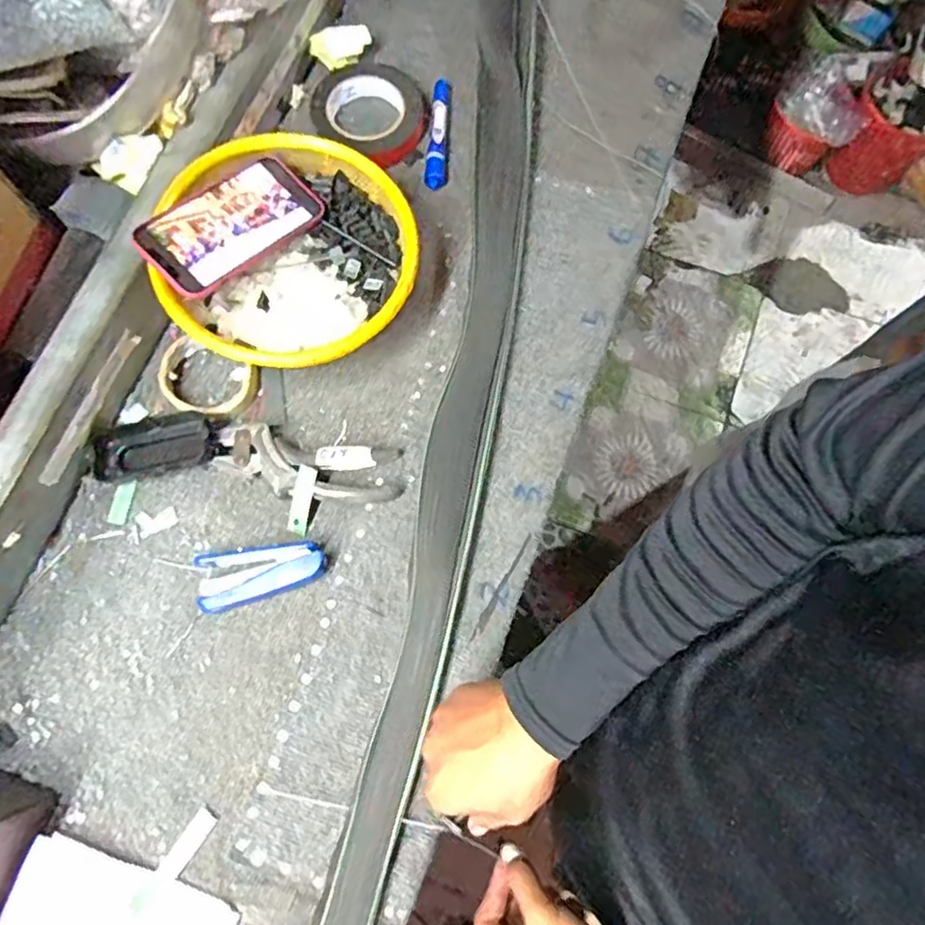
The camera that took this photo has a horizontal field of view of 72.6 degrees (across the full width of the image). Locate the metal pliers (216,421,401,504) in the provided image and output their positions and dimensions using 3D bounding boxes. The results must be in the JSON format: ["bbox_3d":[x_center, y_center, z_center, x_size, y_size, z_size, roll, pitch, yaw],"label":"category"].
[{"bbox_3d":[-0.143,0.002,0.582,0.166,0.029,0.057,8,74,1],"label":"metal pliers"}]

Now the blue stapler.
[{"bbox_3d":[-0.179,0.098,0.561,0.113,0.025,0.050,-9,75,-4],"label":"blue stapler"}]

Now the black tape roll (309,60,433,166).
[{"bbox_3d":[-0.100,-0.381,0.679,0.121,0.025,0.107,5,74,0],"label":"black tape roll"}]

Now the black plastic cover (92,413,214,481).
[{"bbox_3d":[-0.285,-0.015,0.582,0.108,0.012,0.049,-12,94,-4],"label":"black plastic cover"}]

